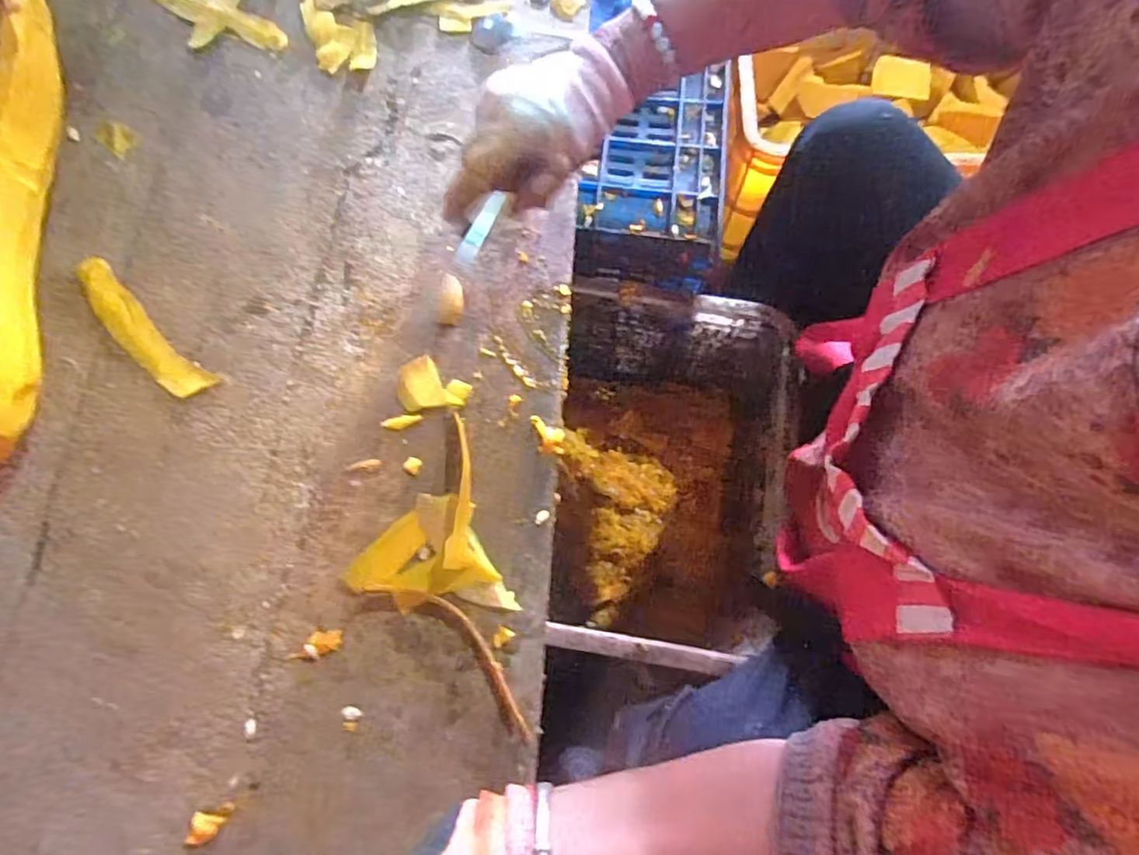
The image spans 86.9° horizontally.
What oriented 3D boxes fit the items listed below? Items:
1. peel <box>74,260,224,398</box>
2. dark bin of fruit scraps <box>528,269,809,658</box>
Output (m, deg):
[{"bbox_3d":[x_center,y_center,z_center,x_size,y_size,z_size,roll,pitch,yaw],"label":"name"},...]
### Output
[{"bbox_3d":[-0.333,-0.075,0.464,0.146,0.007,0.033,42,76,10],"label":"peel"},{"bbox_3d":[0.088,0.054,0.686,0.236,0.239,0.351,11,72,3],"label":"dark bin of fruit scraps"}]

